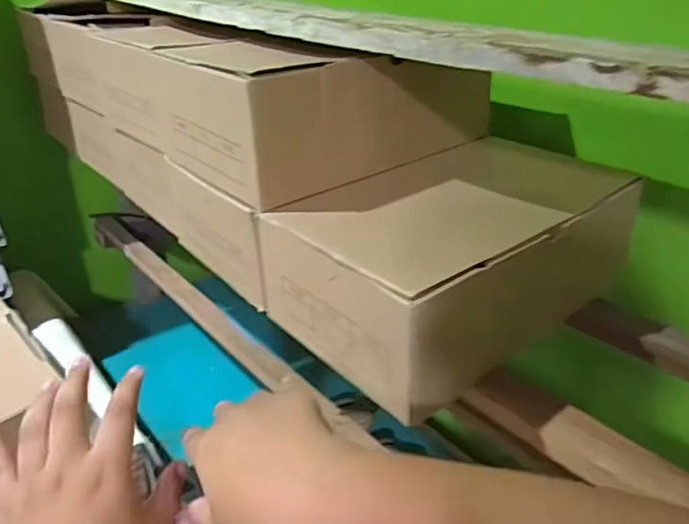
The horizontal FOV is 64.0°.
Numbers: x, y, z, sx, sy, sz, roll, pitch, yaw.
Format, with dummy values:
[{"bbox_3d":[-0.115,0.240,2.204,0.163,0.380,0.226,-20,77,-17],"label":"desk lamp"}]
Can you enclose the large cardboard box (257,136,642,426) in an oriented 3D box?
[{"bbox_3d":[0.098,-0.008,0.509,0.285,0.117,0.197,-19,34,-34],"label":"large cardboard box"}]

